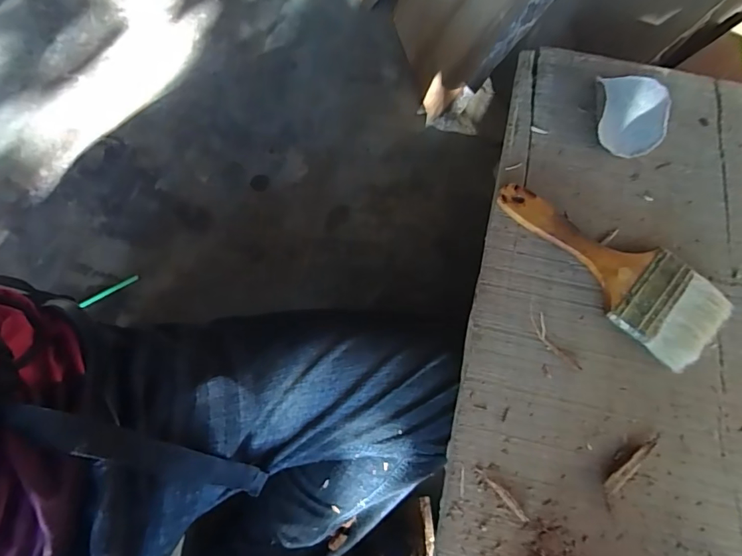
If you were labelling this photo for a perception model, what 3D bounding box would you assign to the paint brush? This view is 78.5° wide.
[{"bbox_3d":[0.183,-0.013,0.361,0.185,0.016,0.072,42,75,12],"label":"paint brush"}]

